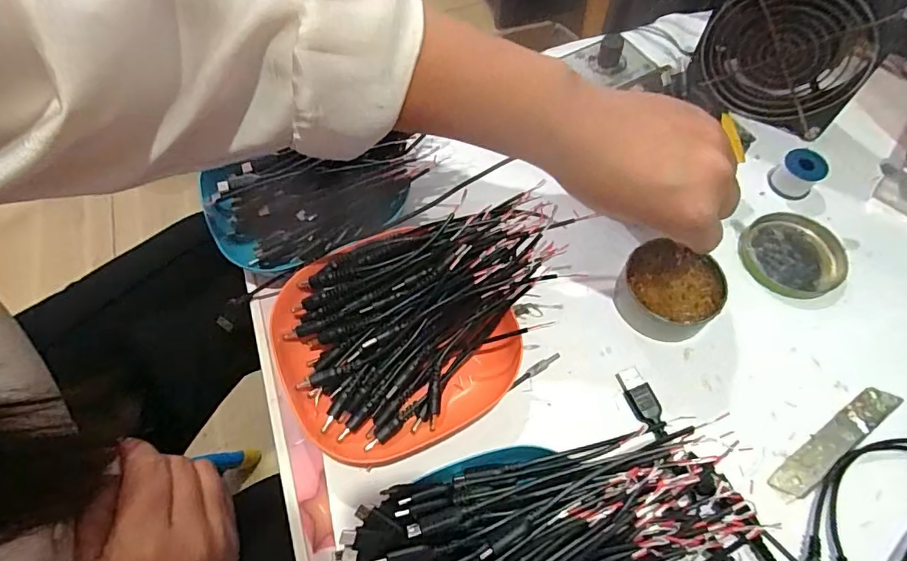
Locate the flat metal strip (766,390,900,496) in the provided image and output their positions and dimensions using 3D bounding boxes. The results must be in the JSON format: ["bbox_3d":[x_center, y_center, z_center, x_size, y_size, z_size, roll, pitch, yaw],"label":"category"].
[{"bbox_3d":[0.228,0.094,0.299,0.099,0.004,0.018,-32,64,-15],"label":"flat metal strip"}]

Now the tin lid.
[{"bbox_3d":[0.245,-0.019,0.362,0.073,0.008,0.066,-3,60,1],"label":"tin lid"}]

